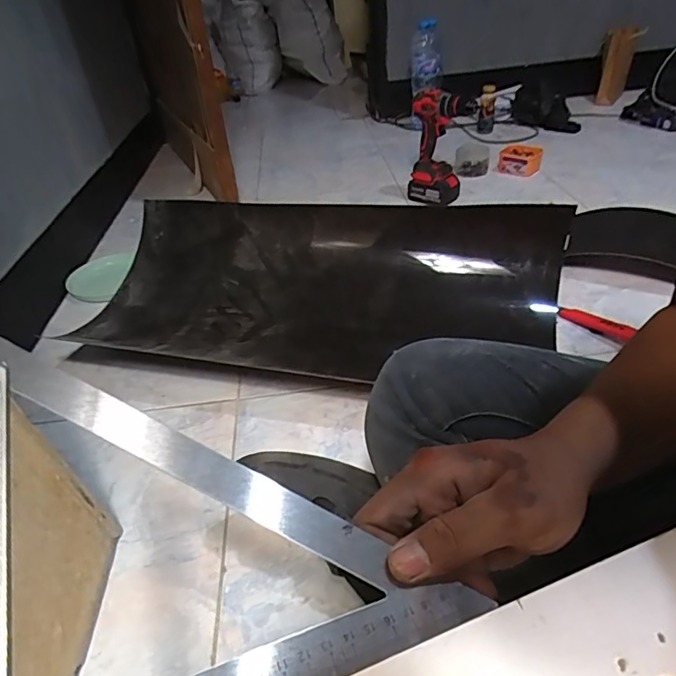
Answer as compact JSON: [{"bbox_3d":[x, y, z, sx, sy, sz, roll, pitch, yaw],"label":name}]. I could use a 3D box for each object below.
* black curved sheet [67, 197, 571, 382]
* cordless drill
[{"bbox_3d":[-0.025,-0.084,0.834,0.756,0.164,0.279,2,38,11],"label":"black curved sheet"},{"bbox_3d":[0.244,-0.449,1.221,0.148,0.249,0.070,5,38,14],"label":"cordless drill"}]

